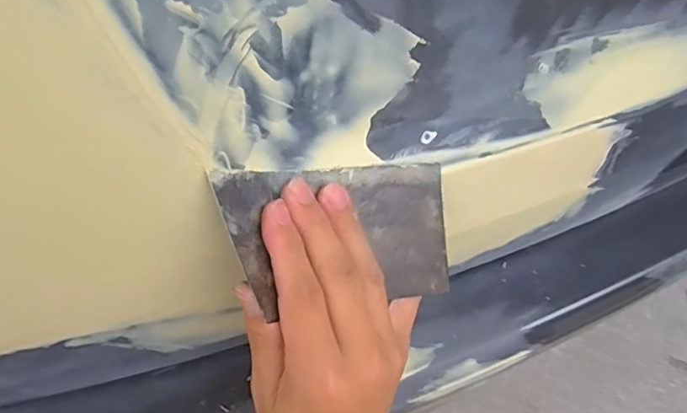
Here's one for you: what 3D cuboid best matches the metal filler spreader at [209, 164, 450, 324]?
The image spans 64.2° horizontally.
[{"bbox_3d":[-0.001,0.015,0.289,0.130,0.009,0.072,-2,84,-30],"label":"metal filler spreader"}]

